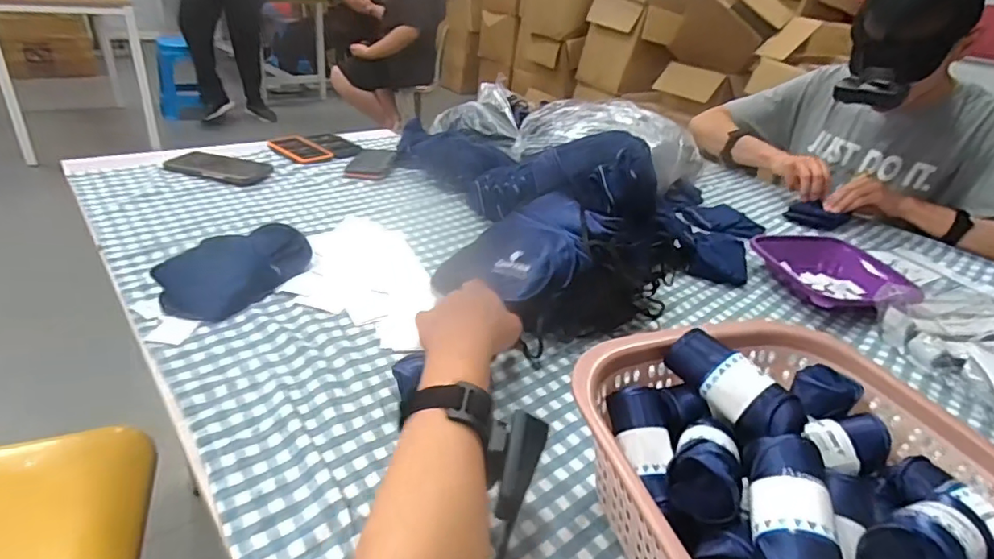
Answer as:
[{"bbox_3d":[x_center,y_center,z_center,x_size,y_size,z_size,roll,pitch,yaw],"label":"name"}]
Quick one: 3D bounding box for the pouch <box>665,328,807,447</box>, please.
[{"bbox_3d":[0.176,0.078,0.404,0.045,0.035,0.100,-12,36,-31],"label":"pouch"}]

